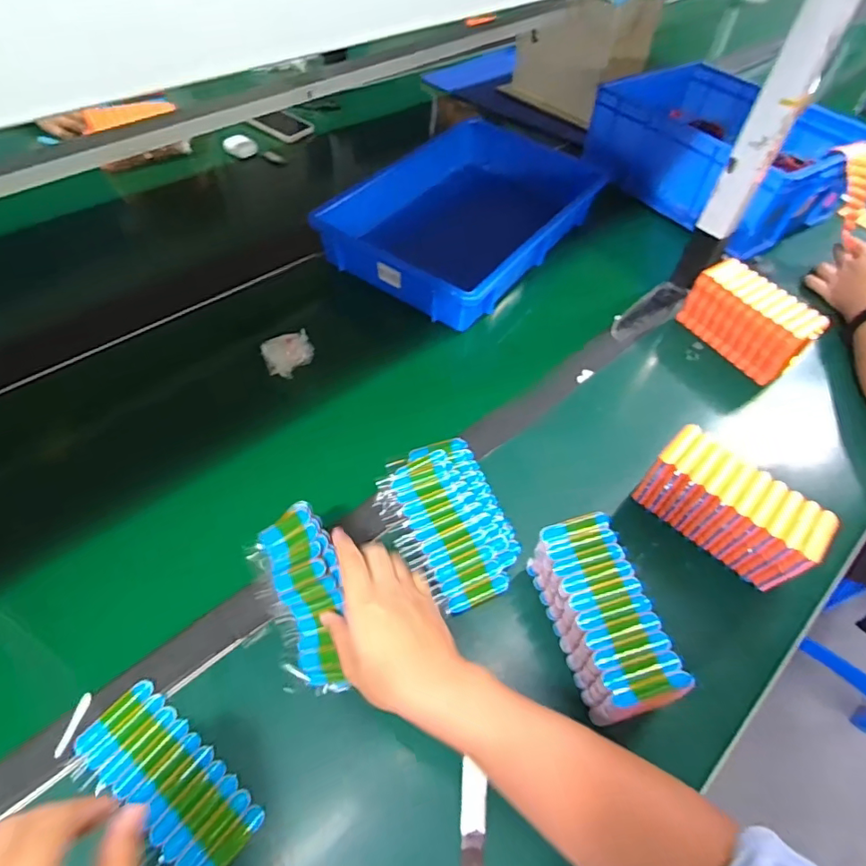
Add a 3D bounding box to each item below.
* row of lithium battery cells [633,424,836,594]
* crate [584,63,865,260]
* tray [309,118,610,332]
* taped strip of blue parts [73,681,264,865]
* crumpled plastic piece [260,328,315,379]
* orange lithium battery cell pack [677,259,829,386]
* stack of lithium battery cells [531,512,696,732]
[{"bbox_3d":[0.297,0.078,0.532,0.154,0.093,0.060,39,60,23],"label":"row of lithium battery cells"},{"bbox_3d":[0.520,-0.526,0.972,0.345,0.140,0.426,-25,58,-21],"label":"crate"},{"bbox_3d":[0.064,-0.374,0.866,0.297,0.070,0.478,30,57,18],"label":"tray"},{"bbox_3d":[-0.204,0.268,0.407,0.151,0.009,0.063,34,58,19],"label":"taped strip of blue parts"},{"bbox_3d":[-0.185,-0.099,0.674,0.061,0.043,0.041,-16,56,-15],"label":"crumpled plastic piece"},{"bbox_3d":[0.440,-0.160,0.733,0.080,0.076,0.171,-28,59,-22],"label":"orange lithium battery cell pack"},{"bbox_3d":[0.145,0.163,0.462,0.063,0.081,0.159,-11,54,-11],"label":"stack of lithium battery cells"}]

